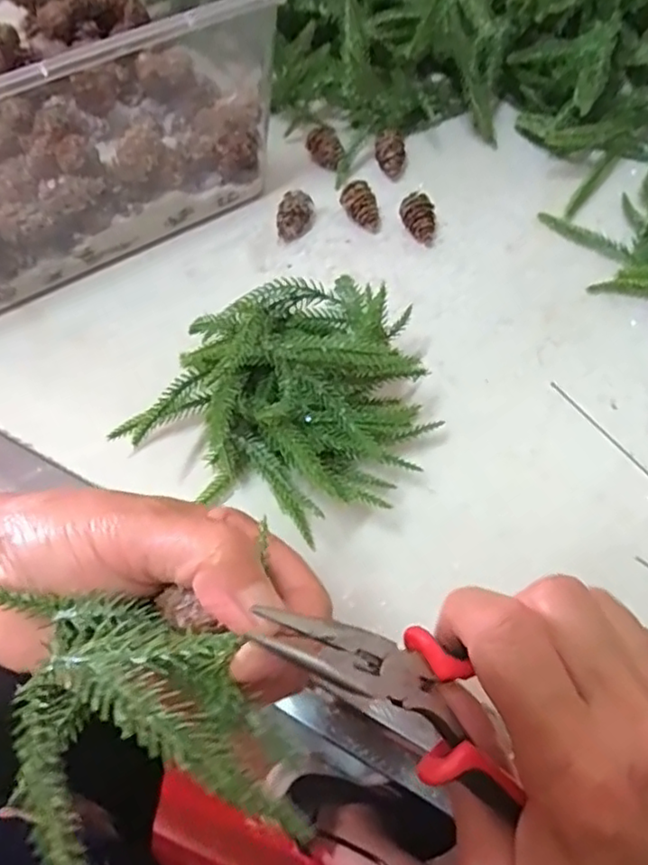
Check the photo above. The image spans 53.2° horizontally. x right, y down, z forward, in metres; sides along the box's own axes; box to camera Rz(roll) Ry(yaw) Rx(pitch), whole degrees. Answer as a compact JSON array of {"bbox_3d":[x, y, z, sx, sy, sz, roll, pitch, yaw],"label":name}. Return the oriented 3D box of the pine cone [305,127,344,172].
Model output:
[{"bbox_3d":[0.001,-0.210,0.478,0.019,0.019,0.032,-25,63,-12],"label":"pine cone"}]

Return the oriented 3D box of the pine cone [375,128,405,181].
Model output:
[{"bbox_3d":[0.049,-0.206,0.479,0.022,0.021,0.032,2,61,2],"label":"pine cone"}]

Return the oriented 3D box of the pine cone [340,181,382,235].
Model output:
[{"bbox_3d":[0.026,-0.156,0.449,0.022,0.018,0.032,-14,62,-6],"label":"pine cone"}]

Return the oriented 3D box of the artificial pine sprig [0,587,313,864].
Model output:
[{"bbox_3d":[-0.049,0.069,0.163,0.058,0.023,0.086,-22,62,-12],"label":"artificial pine sprig"}]

